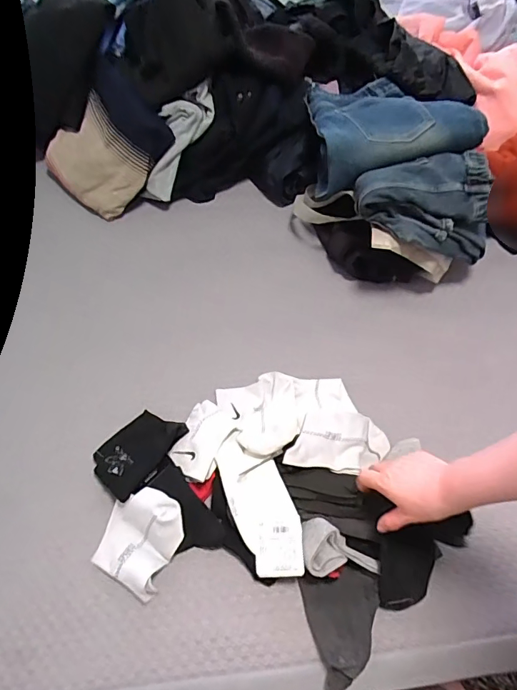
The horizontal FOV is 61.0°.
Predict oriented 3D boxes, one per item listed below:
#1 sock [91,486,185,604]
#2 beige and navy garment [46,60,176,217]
[{"bbox_3d":[-0.166,0.265,0.609,0.107,0.036,0.121,22,65,14],"label":"sock"},{"bbox_3d":[-0.308,-0.417,0.885,0.222,0.196,0.214,39,70,21],"label":"beige and navy garment"}]

